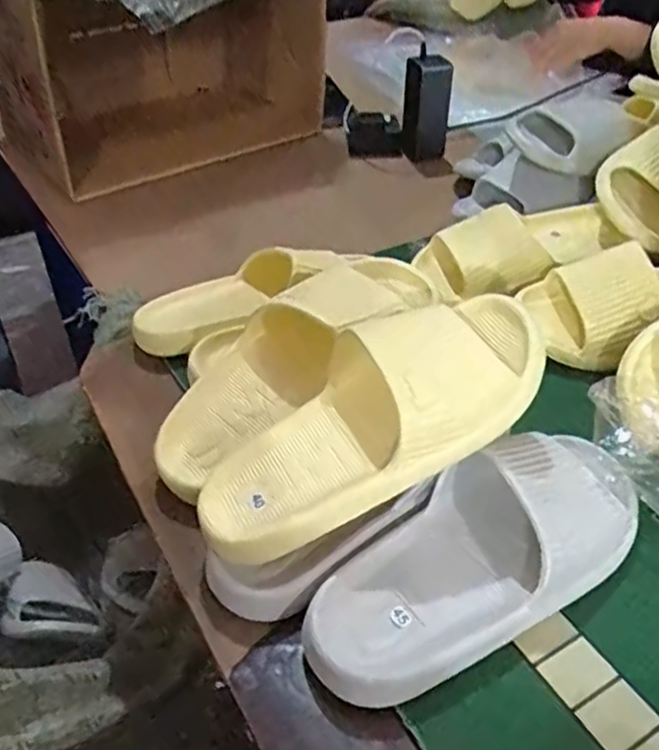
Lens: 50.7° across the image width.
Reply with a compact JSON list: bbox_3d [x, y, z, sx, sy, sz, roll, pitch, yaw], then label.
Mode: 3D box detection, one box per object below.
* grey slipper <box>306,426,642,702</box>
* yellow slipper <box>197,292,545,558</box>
[{"bbox_3d":[0.097,0.104,0.435,0.251,0.068,0.101,-24,44,-26],"label":"grey slipper"},{"bbox_3d":[0.024,0.023,0.443,0.249,0.065,0.100,-34,45,-2],"label":"yellow slipper"}]

